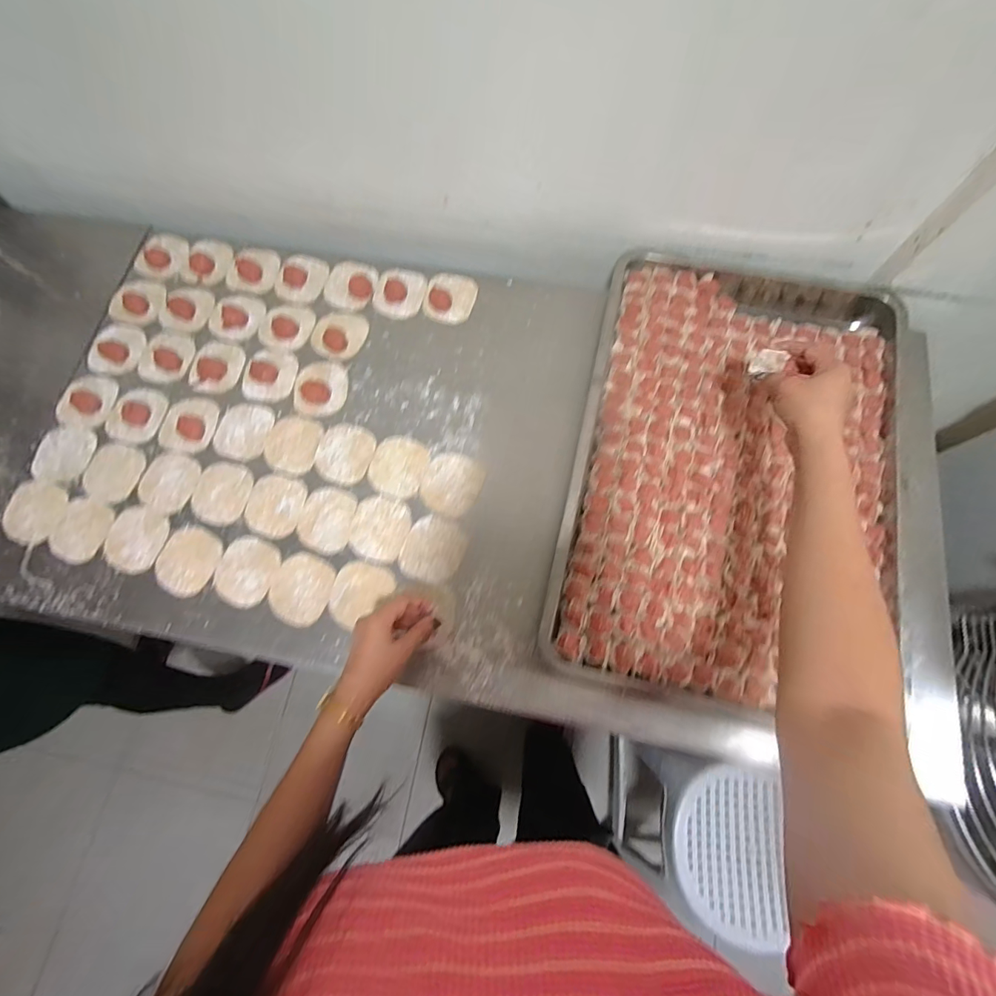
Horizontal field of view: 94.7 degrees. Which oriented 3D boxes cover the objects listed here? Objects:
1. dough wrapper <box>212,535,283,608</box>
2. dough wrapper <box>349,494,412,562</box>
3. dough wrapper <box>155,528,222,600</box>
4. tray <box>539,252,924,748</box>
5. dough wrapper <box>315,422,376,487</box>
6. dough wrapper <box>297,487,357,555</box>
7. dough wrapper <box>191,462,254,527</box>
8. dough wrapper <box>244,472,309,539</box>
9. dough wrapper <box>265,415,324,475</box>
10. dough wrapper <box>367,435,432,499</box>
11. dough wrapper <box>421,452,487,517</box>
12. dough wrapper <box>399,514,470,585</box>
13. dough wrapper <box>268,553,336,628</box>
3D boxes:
[{"bbox_3d":[-0.324,0.094,0.590,0.077,0.004,0.085,18,74,7],"label":"dough wrapper"},{"bbox_3d":[-0.153,0.037,0.600,0.074,0.004,0.083,13,73,6],"label":"dough wrapper"},{"bbox_3d":[-0.404,0.080,0.596,0.081,0.004,0.084,32,76,11],"label":"dough wrapper"},{"bbox_3d":[0.310,-0.040,0.592,0.413,0.054,0.608,13,75,4],"label":"tray"},{"bbox_3d":[-0.212,-0.062,0.634,0.079,0.004,0.088,13,73,6],"label":"dough wrapper"},{"bbox_3d":[-0.227,0.028,0.606,0.071,0.004,0.086,9,73,5],"label":"dough wrapper"},{"bbox_3d":[-0.375,-0.007,0.624,0.075,0.004,0.086,11,73,5],"label":"dough wrapper"},{"bbox_3d":[-0.300,0.010,0.616,0.076,0.004,0.084,11,73,5],"label":"dough wrapper"},{"bbox_3d":[-0.287,-0.076,0.644,0.074,0.004,0.083,11,73,5],"label":"dough wrapper"},{"bbox_3d":[-0.136,-0.044,0.625,0.076,0.004,0.085,17,74,7],"label":"dough wrapper"},{"bbox_3d":[-0.061,-0.018,0.616,0.079,0.004,0.086,0,73,2],"label":"dough wrapper"},{"bbox_3d":[-0.082,0.065,0.590,0.076,0.004,0.087,20,74,8],"label":"dough wrapper"},{"bbox_3d":[-0.250,0.115,0.581,0.075,0.004,0.087,13,73,6],"label":"dough wrapper"}]

